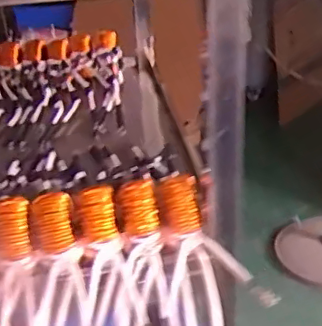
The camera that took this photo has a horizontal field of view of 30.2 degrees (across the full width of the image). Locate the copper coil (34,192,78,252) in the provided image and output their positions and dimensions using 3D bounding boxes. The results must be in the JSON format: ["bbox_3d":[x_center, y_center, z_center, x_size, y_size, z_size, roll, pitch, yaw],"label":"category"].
[{"bbox_3d":[-0.130,0.071,0.729,0.046,0.045,0.061,-13,36,-11],"label":"copper coil"}]

